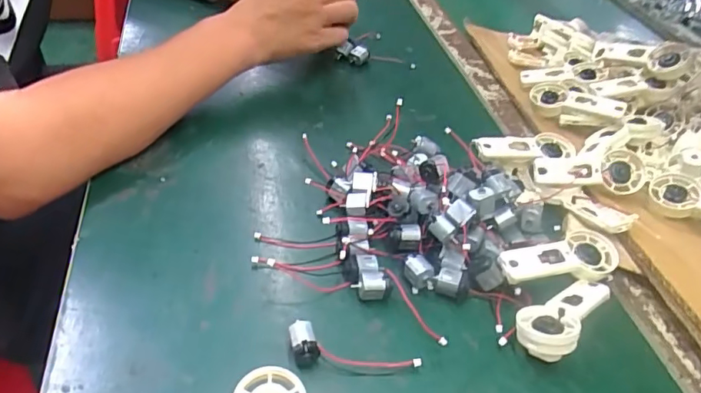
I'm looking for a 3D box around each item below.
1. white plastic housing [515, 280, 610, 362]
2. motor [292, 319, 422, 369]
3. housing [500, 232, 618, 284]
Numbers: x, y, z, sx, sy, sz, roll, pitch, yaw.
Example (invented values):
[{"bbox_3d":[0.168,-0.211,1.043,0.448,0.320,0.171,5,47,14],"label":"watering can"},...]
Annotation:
[{"bbox_3d":[0.151,0.085,0.378,0.093,0.028,0.039,-29,53,-34],"label":"white plastic housing"},{"bbox_3d":[0.003,0.096,0.341,0.084,0.020,0.023,2,42,-6],"label":"motor"},{"bbox_3d":[0.161,0.049,0.403,0.098,0.015,0.034,-10,44,-19],"label":"housing"}]

